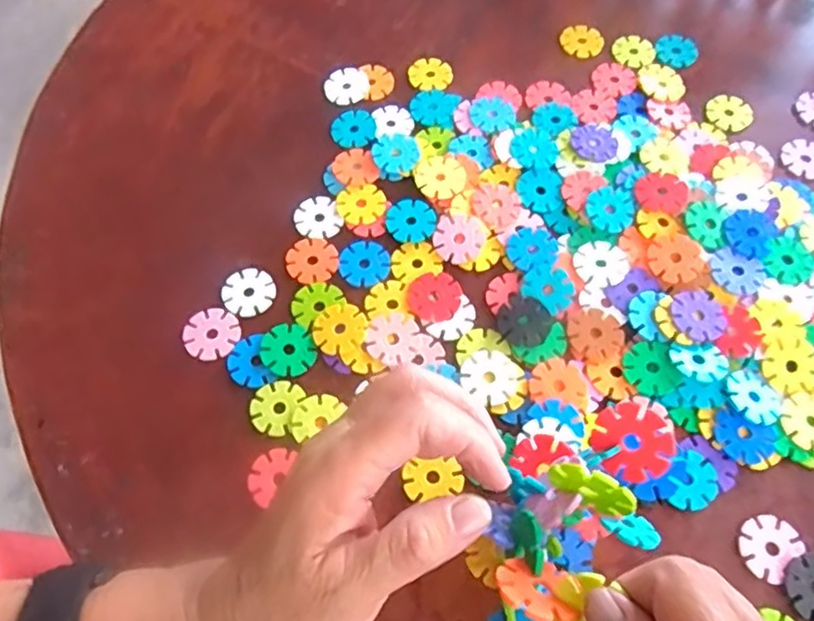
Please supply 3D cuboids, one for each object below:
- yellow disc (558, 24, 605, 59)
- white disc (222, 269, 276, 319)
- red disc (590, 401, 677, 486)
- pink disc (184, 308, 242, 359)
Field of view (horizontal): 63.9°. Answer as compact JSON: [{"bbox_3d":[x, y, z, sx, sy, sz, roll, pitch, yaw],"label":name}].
[{"bbox_3d":[0.133,-0.206,0.495,0.032,0.004,0.030,0,64,-1],"label":"yellow disc"},{"bbox_3d":[-0.096,-0.011,0.398,0.031,0.006,0.029,0,64,-1],"label":"white disc"},{"bbox_3d":[0.091,0.053,0.263,0.030,0.004,0.031,-2,86,25],"label":"red disc"},{"bbox_3d":[-0.114,0.013,0.379,0.032,0.004,0.031,0,64,-1],"label":"pink disc"}]

